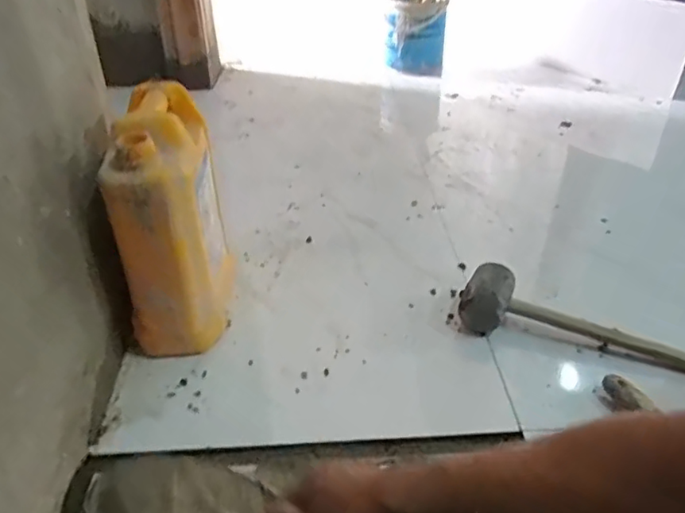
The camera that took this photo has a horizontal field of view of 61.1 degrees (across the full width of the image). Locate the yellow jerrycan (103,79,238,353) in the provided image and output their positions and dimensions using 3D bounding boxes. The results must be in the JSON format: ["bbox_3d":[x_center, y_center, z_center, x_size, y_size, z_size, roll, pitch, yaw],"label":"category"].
[{"bbox_3d":[-0.211,-0.045,0.737,0.103,0.282,0.199,-2,34,-4],"label":"yellow jerrycan"}]

